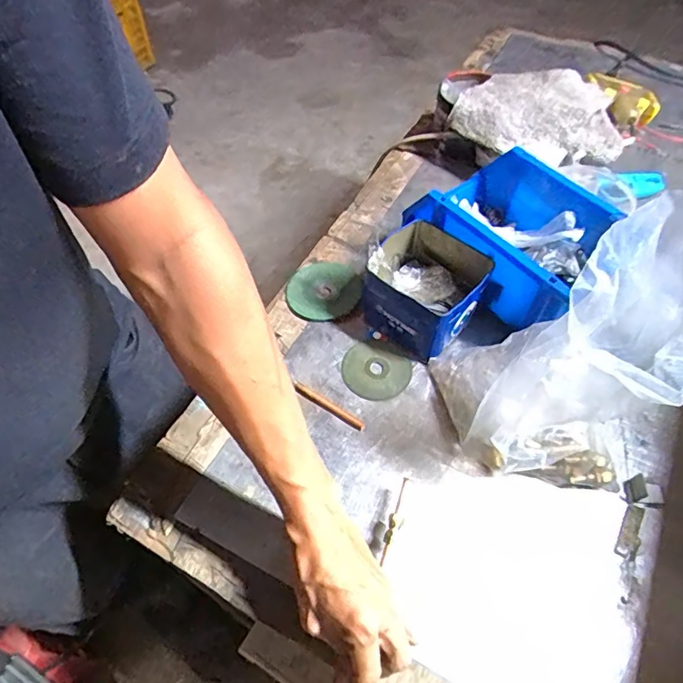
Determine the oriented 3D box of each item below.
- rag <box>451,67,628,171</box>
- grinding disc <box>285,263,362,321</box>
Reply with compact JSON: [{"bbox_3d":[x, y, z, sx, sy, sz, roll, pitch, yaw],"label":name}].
[{"bbox_3d":[0.283,-0.338,0.755,0.222,0.054,0.173,-8,56,-6],"label":"rag"},{"bbox_3d":[-0.023,-0.065,0.661,0.092,0.011,0.090,0,55,0],"label":"grinding disc"}]

